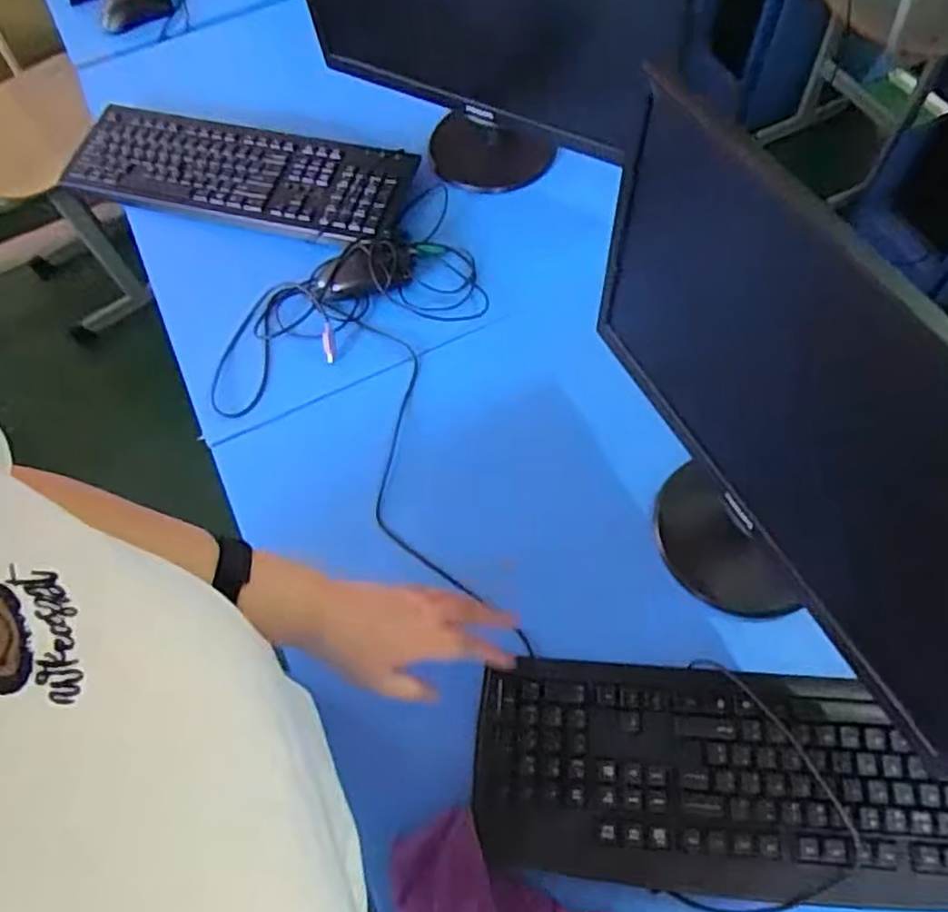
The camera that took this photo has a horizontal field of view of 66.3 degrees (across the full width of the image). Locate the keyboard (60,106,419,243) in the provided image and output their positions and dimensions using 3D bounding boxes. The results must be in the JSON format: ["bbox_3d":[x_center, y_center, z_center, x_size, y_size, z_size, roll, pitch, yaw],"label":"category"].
[{"bbox_3d":[-0.299,-0.357,0.911,0.460,0.025,0.138,13,75,14],"label":"keyboard"}]

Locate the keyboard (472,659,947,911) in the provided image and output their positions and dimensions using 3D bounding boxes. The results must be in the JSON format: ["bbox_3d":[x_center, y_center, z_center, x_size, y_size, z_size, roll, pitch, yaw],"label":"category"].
[{"bbox_3d":[0.225,0.252,0.569,0.437,0.023,0.163,2,64,4],"label":"keyboard"}]

